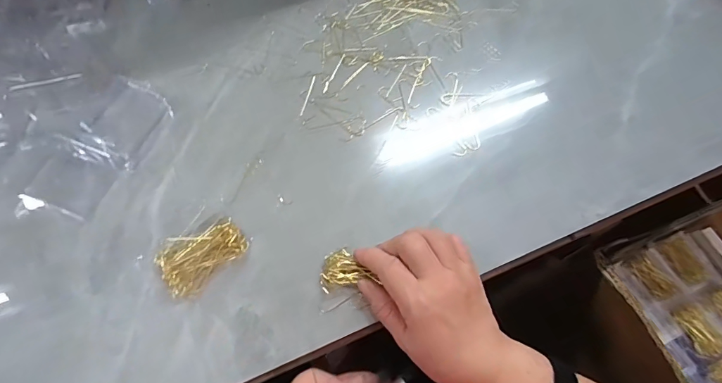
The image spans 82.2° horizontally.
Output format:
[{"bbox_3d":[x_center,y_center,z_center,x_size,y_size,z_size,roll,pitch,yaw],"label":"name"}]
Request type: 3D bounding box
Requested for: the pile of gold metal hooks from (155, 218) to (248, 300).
[{"bbox_3d":[-0.134,0.054,0.353,0.070,0.014,0.048,-28,70,-16],"label":"pile of gold metal hooks"}]

